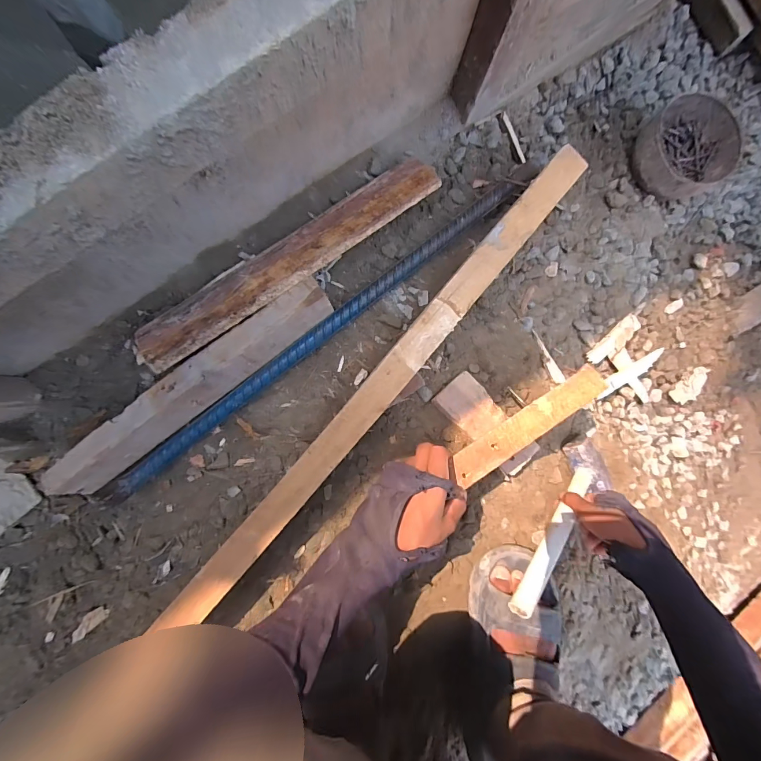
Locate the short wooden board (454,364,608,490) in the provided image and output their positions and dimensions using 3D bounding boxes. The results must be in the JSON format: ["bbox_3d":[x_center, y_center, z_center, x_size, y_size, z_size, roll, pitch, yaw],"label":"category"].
[{"bbox_3d":[0.182,0.051,0.442,0.218,0.007,0.038,-31,73,-11],"label":"short wooden board"}]

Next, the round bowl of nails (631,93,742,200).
[{"bbox_3d":[0.469,-0.358,0.559,0.148,0.048,0.136,0,91,-4],"label":"round bowl of nails"}]

